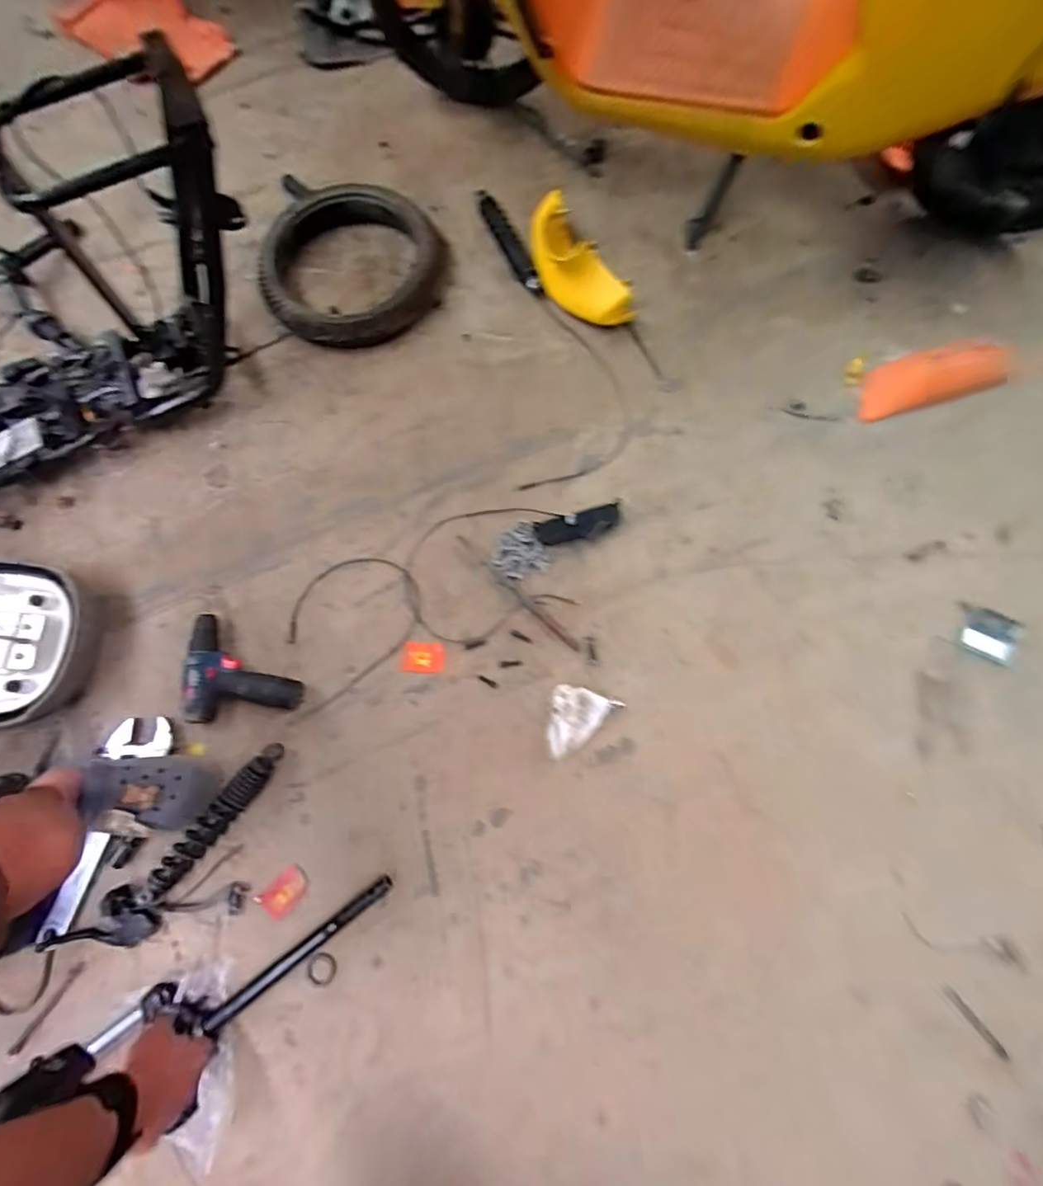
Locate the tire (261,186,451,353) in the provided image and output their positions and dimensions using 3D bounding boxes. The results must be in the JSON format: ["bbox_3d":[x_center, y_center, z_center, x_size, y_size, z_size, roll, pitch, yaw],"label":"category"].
[{"bbox_3d":[-0.327,-0.642,1.014,0.348,0.094,0.306,-26,78,-5],"label":"tire"}]

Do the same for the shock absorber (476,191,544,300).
[{"bbox_3d":[-0.023,-0.706,1.044,0.042,0.031,0.264,-24,78,-4],"label":"shock absorber"}]

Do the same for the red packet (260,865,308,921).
[{"bbox_3d":[-0.368,0.468,0.808,0.048,0.007,0.071,41,80,11],"label":"red packet"}]

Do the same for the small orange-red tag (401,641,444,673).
[{"bbox_3d":[-0.170,0.110,0.893,0.070,0.004,0.053,1,76,2],"label":"small orange-red tag"}]

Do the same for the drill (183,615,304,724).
[{"bbox_3d":[-0.464,0.135,0.862,0.197,0.049,0.164,2,77,2],"label":"drill"}]

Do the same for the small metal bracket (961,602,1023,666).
[{"bbox_3d":[0.809,0.071,0.892,0.091,0.024,0.083,20,77,6],"label":"small metal bracket"}]

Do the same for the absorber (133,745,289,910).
[{"bbox_3d":[-0.483,0.362,0.809,0.051,0.040,0.291,44,81,11],"label":"absorber"}]

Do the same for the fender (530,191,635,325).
[{"bbox_3d":[0.092,-0.634,1.002,0.107,0.124,0.286,-33,79,-6],"label":"fender"}]

